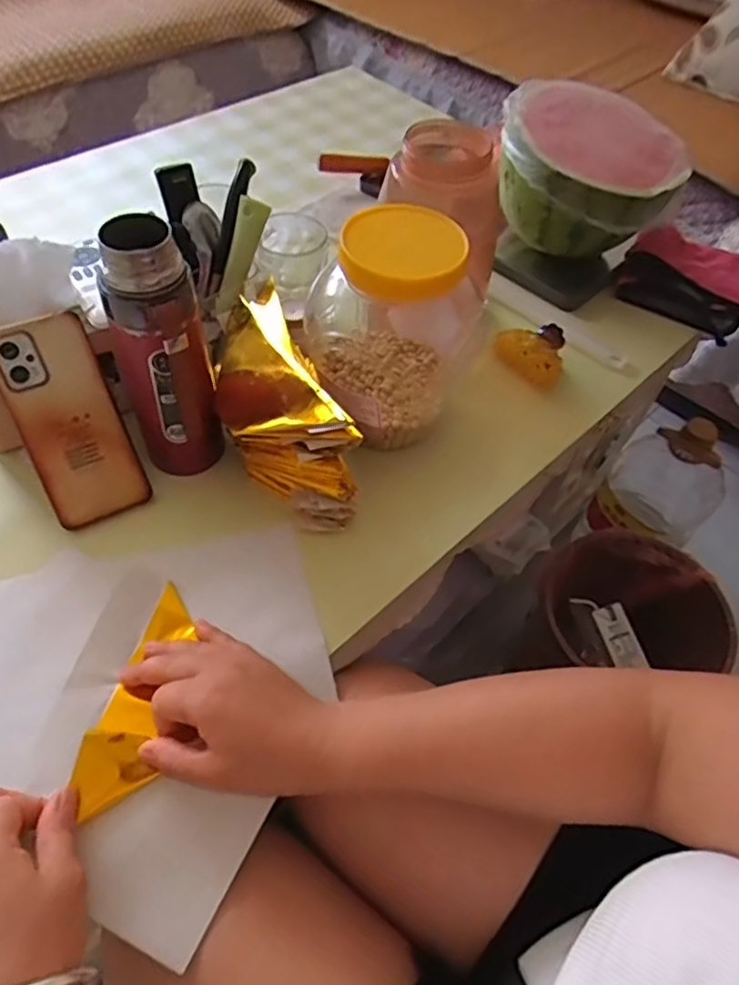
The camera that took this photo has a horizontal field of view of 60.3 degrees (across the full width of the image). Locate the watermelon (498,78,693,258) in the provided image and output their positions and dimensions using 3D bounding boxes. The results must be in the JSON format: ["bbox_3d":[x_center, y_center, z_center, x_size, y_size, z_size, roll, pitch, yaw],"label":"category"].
[{"bbox_3d":[0.237,-0.351,0.707,0.200,0.121,0.162,21,54,11],"label":"watermelon"}]

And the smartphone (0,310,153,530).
[{"bbox_3d":[-0.241,-0.056,0.513,0.076,0.163,0.009,-24,16,-21],"label":"smartphone"}]

